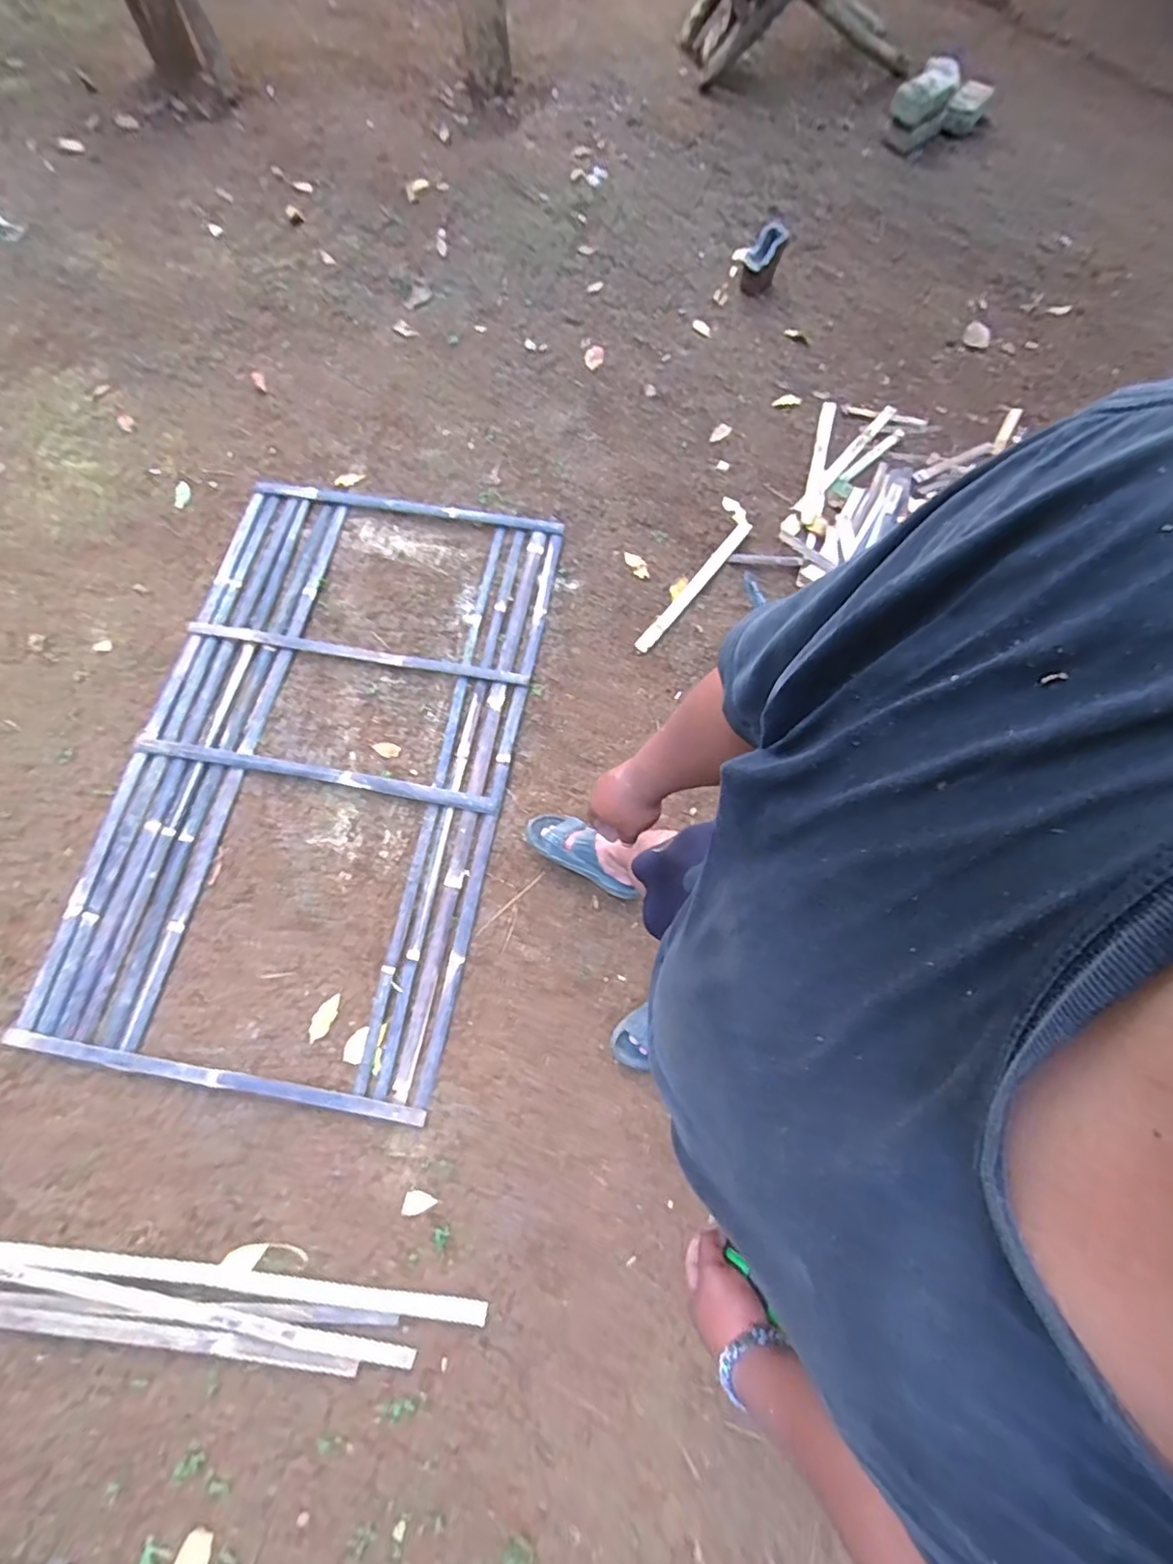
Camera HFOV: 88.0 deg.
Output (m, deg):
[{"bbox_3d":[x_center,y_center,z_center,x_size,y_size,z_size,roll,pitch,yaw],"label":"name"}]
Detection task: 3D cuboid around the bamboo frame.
[{"bbox_3d":[-0.623,-0.084,1.455,0.888,0.033,1.499,11,72,2],"label":"bamboo frame"}]

